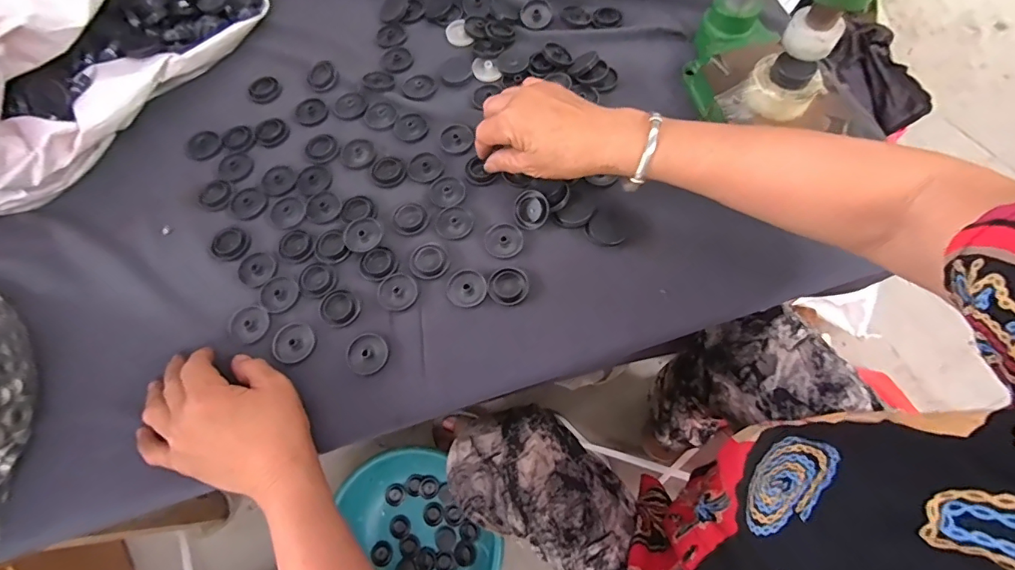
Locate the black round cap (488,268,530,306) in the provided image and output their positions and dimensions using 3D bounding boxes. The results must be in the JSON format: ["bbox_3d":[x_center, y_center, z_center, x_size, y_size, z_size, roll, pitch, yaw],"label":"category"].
[{"bbox_3d":[0.001,0.000,0.400,0.032,0.006,0.034,-1,68,3],"label":"black round cap"}]

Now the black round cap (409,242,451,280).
[{"bbox_3d":[-0.068,-0.022,0.413,0.033,0.004,0.033,-1,68,3],"label":"black round cap"}]

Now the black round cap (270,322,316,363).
[{"bbox_3d":[-0.177,0.048,0.392,0.033,0.004,0.034,-1,68,3],"label":"black round cap"}]

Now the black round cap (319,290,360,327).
[{"bbox_3d":[-0.143,0.019,0.403,0.031,0.004,0.033,-1,68,3],"label":"black round cap"}]

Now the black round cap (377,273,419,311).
[{"bbox_3d":[-0.094,0.006,0.404,0.033,0.004,0.033,-1,68,3],"label":"black round cap"}]

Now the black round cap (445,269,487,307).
[{"bbox_3d":[-0.035,0.002,0.404,0.033,0.004,0.033,-1,68,3],"label":"black round cap"}]

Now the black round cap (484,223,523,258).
[{"bbox_3d":[-0.003,-0.040,0.415,0.033,0.004,0.031,-1,68,3],"label":"black round cap"}]

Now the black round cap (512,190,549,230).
[{"bbox_3d":[0.020,-0.066,0.411,0.031,0.006,0.032,34,112,4],"label":"black round cap"}]

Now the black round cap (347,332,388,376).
[{"bbox_3d":[-0.114,0.056,0.384,0.032,0.004,0.033,-1,68,3],"label":"black round cap"}]

